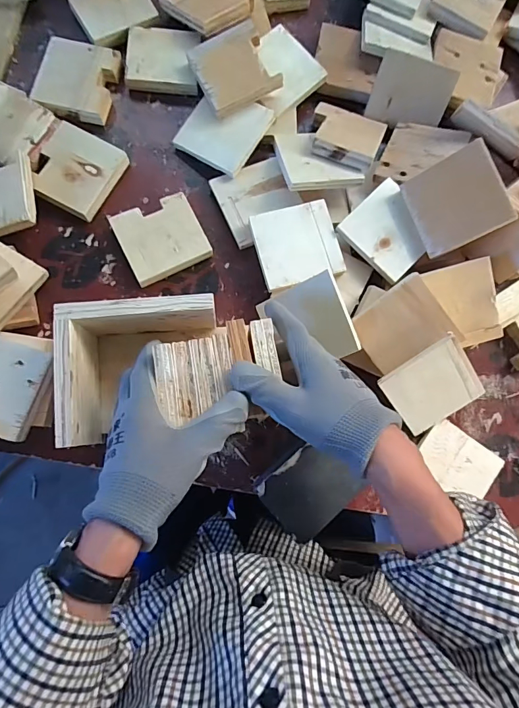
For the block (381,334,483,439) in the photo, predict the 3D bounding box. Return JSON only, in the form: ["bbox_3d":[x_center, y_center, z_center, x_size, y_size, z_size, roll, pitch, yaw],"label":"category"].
[{"bbox_3d":[0.187,0.037,0.434,0.090,0.008,0.088,-35,114,9],"label":"block"}]

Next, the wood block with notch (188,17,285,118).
[{"bbox_3d":[-0.030,-0.337,0.477,0.085,0.017,0.088,-25,86,-2],"label":"wood block with notch"}]

